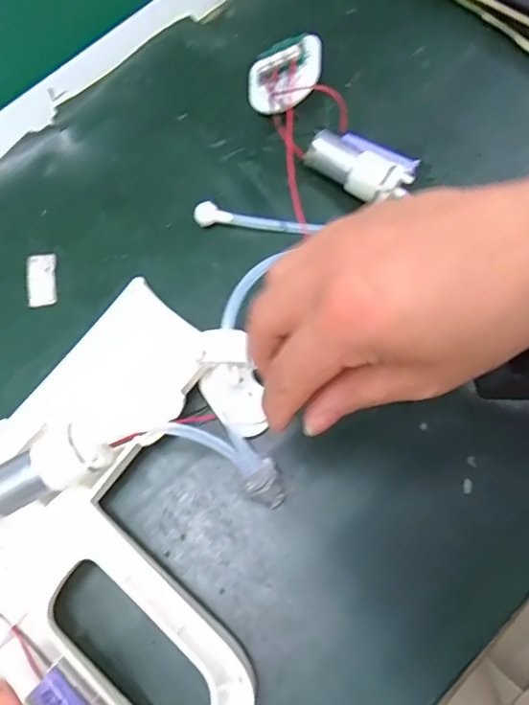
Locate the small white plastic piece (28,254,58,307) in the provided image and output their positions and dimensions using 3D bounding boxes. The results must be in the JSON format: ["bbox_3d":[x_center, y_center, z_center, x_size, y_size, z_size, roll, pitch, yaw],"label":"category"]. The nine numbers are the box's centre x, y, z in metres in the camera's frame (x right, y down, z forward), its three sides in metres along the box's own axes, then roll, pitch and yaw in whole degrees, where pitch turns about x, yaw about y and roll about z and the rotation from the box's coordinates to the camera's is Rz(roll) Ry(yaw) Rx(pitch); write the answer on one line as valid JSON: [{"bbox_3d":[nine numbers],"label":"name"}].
[{"bbox_3d":[-0.138,-0.045,0.333,0.017,0.004,0.035,-9,73,-1],"label":"small white plastic piece"}]

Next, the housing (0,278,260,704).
[{"bbox_3d":[-0.062,0.089,0.261,0.182,0.049,0.197,36,77,12],"label":"housing"}]

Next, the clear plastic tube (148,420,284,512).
[{"bbox_3d":[-0.016,0.052,0.273,0.076,0.012,0.022,39,76,-16],"label":"clear plastic tube"}]

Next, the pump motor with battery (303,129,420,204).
[{"bbox_3d":[0.062,-0.119,0.342,0.062,0.025,0.041,39,78,13],"label":"pump motor with battery"}]

